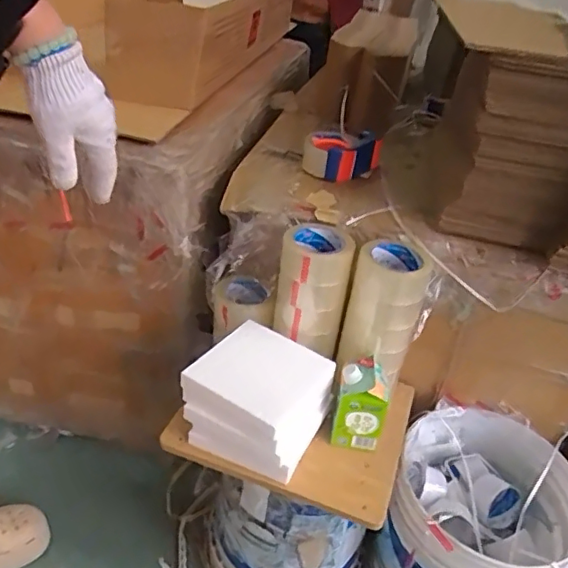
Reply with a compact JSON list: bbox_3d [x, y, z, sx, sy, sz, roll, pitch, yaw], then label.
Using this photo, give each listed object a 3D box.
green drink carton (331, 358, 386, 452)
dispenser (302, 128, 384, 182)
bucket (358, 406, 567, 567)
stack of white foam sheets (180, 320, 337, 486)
[{"bbox_3d":[0.116,0.185,0.874,0.072,0.124,0.079,10,32,8],"label":"green drink carton"},{"bbox_3d":[0.102,-0.235,1.008,0.090,0.065,0.129,27,38,32],"label":"dispenser"},{"bbox_3d":[0.323,0.459,1.000,0.313,0.359,0.285,4,32,-2],"label":"bucket"},{"bbox_3d":[-0.036,0.177,0.856,0.171,0.133,0.166,22,35,25],"label":"stack of white foam sheets"}]

